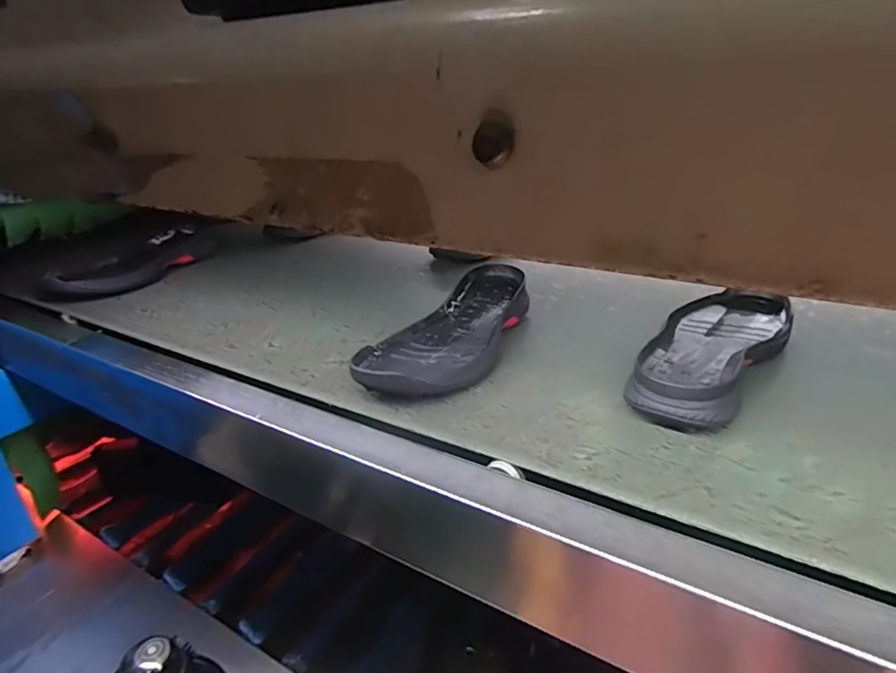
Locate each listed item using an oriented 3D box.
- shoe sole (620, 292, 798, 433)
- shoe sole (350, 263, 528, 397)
[{"bbox_3d":[0.271,0.013,0.558,0.105,0.044,0.304,16,29,34],"label":"shoe sole"},{"bbox_3d":[0.009,-0.010,0.621,0.118,0.047,0.304,8,26,20],"label":"shoe sole"}]

